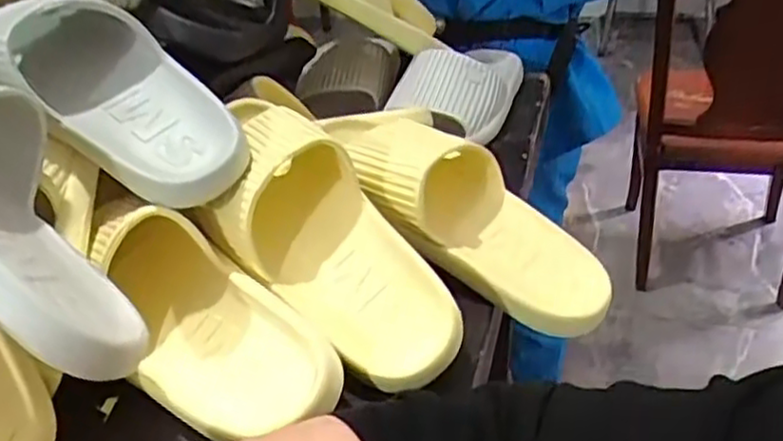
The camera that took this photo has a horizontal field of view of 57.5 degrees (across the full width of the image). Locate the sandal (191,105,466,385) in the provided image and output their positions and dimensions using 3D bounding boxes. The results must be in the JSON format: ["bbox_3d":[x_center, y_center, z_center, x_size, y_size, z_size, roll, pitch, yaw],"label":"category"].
[{"bbox_3d":[-0.051,0.004,0.470,0.093,0.079,0.246,-30,73,-34],"label":"sandal"}]

